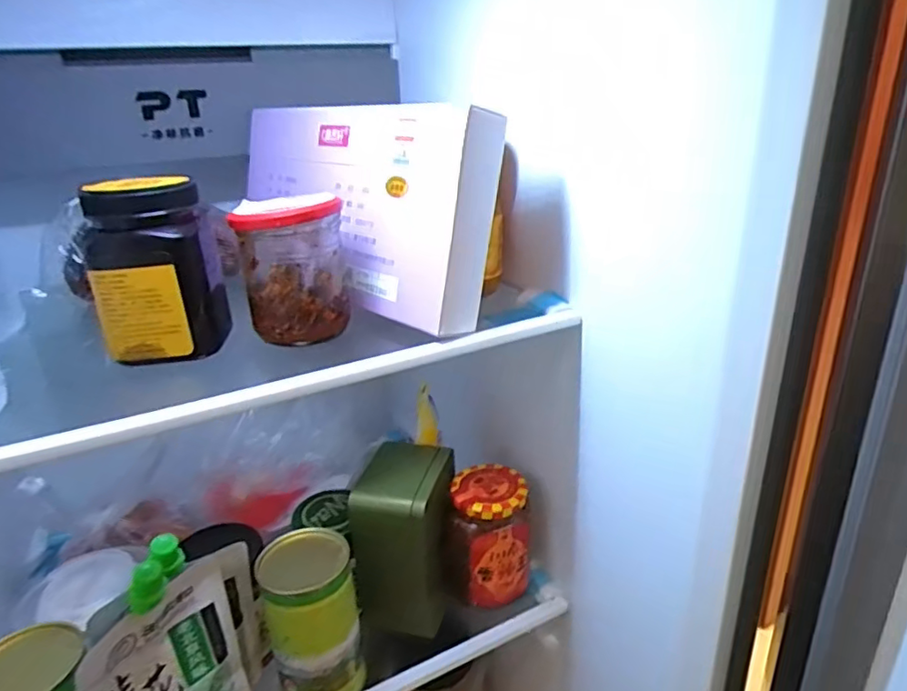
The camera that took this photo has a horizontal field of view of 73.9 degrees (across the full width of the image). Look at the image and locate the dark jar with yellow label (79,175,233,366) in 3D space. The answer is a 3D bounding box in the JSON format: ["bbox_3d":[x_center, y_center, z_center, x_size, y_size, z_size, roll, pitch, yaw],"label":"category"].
[{"bbox_3d":[-0.179,-0.045,0.363,0.057,0.102,0.056,-6,24,-6],"label":"dark jar with yellow label"}]

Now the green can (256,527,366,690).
[{"bbox_3d":[-0.103,0.204,0.448,0.061,0.120,0.059,-2,23,1],"label":"green can"}]

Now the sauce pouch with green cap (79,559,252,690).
[{"bbox_3d":[-0.179,0.211,0.378,0.017,0.171,0.099,12,27,31],"label":"sauce pouch with green cap"}]

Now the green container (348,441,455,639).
[{"bbox_3d":[-0.039,0.162,0.512,0.068,0.138,0.083,3,24,13],"label":"green container"}]

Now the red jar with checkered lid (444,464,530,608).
[{"bbox_3d":[0.029,0.164,0.525,0.070,0.099,0.060,-1,23,4],"label":"red jar with checkered lid"}]

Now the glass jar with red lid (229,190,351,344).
[{"bbox_3d":[-0.102,-0.049,0.394,0.062,0.088,0.059,-6,24,-8],"label":"glass jar with red lid"}]

